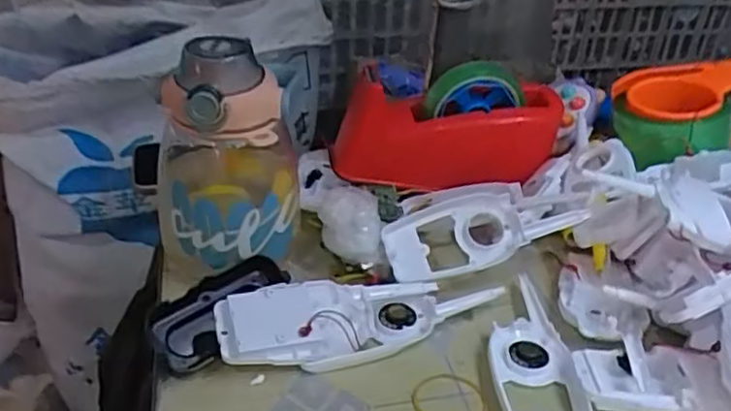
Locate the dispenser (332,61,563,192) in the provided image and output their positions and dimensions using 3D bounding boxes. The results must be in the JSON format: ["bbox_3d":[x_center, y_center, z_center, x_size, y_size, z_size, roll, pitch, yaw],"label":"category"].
[{"bbox_3d":[0.075,-0.072,0.643,0.203,0.114,0.058,-5,33,-12],"label":"dispenser"}]

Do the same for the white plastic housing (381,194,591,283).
[{"bbox_3d":[0.094,0.021,0.562,0.164,0.045,0.061,-7,33,-14],"label":"white plastic housing"}]

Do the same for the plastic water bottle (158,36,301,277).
[{"bbox_3d":[-0.108,-0.043,0.528,0.101,0.156,0.097,-6,33,-13],"label":"plastic water bottle"}]

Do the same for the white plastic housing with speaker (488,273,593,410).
[{"bbox_3d":[0.115,0.107,0.484,0.055,0.020,0.155,2,32,0],"label":"white plastic housing with speaker"}]

